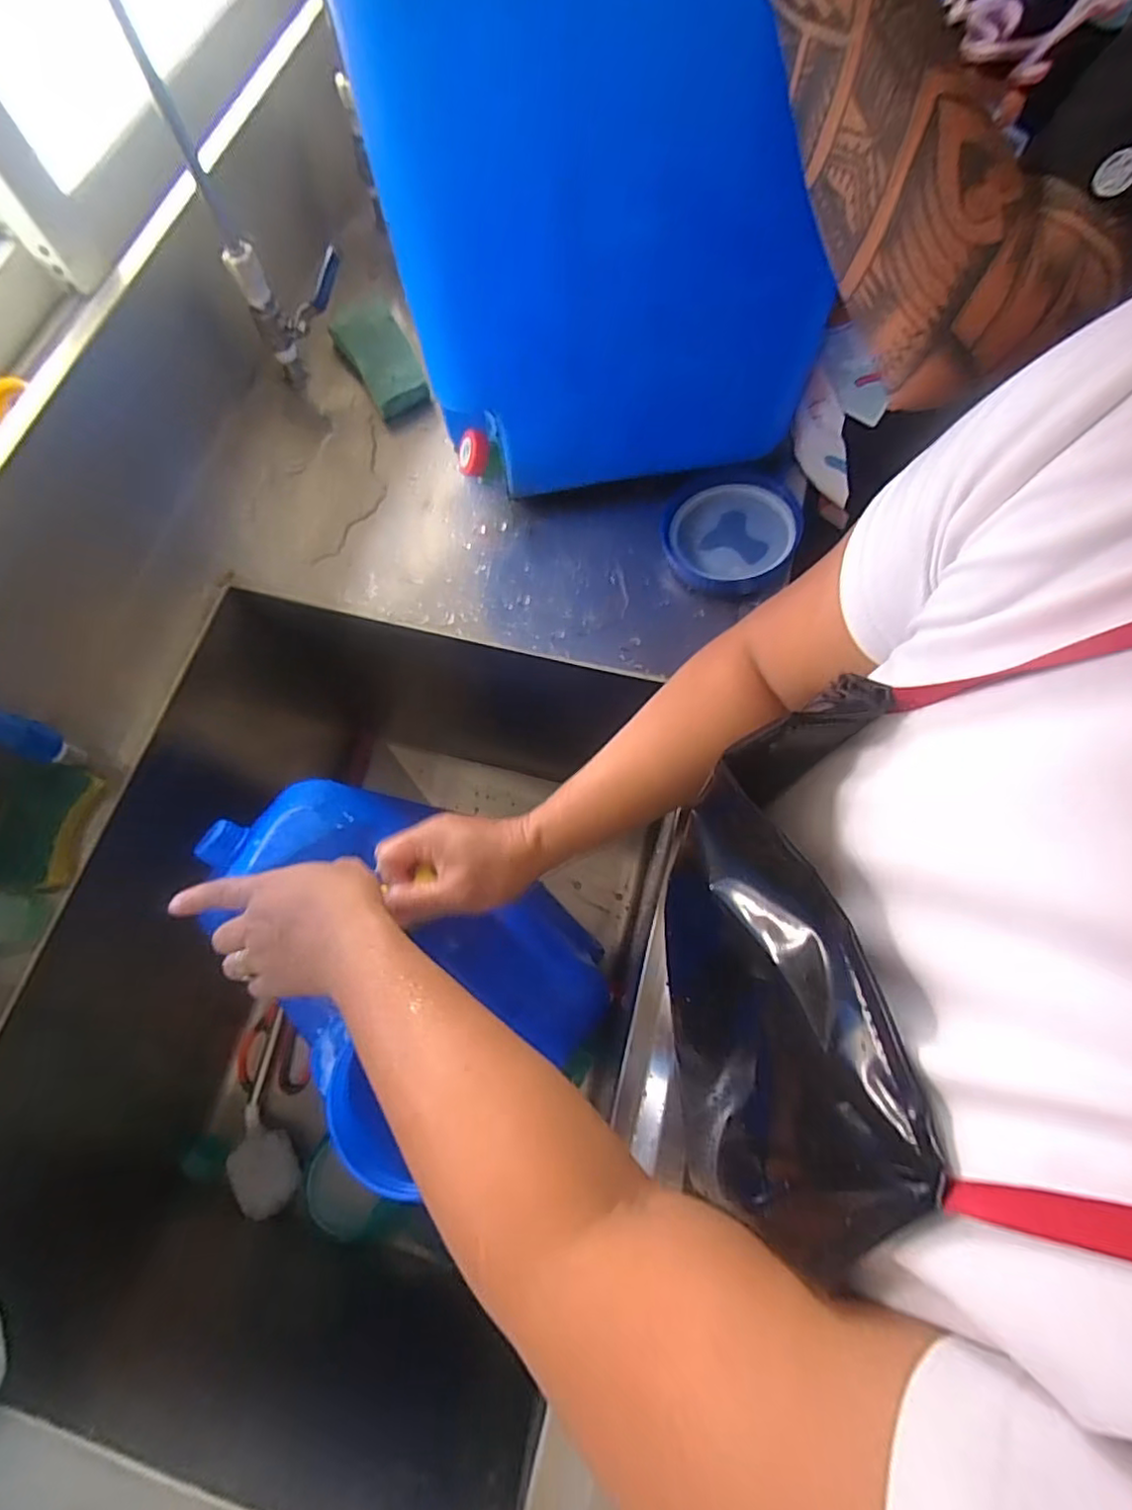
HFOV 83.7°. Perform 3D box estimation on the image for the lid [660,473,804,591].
[{"bbox_3d":[0.153,-0.205,0.588,0.119,0.039,0.136,23,73,9],"label":"lid"}]

